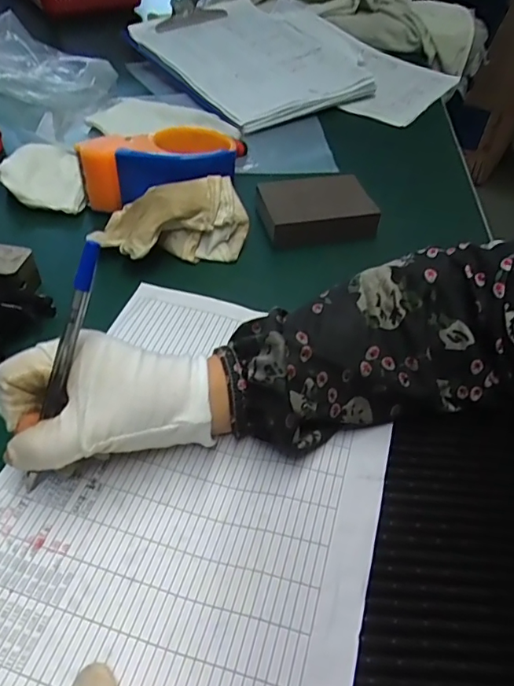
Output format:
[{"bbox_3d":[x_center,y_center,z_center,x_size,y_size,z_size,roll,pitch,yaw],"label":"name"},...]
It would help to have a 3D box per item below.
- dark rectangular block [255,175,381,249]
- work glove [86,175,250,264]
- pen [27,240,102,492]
[{"bbox_3d":[0.052,-0.120,0.454,0.094,0.026,0.067,-8,50,-12],"label":"dark rectangular block"},{"bbox_3d":[-0.071,-0.100,0.414,0.127,0.043,0.063,-1,49,-6],"label":"work glove"},{"bbox_3d":[-0.100,0.016,0.259,0.007,0.143,0.006,30,22,21],"label":"pen"}]

